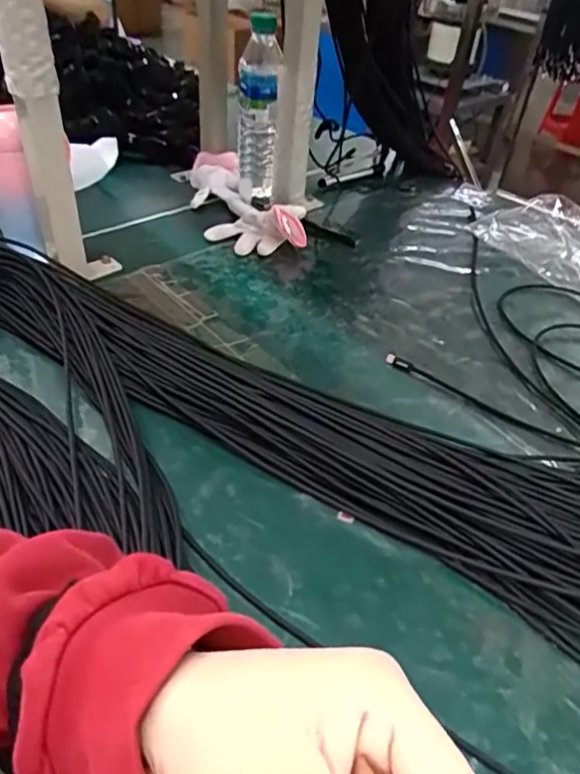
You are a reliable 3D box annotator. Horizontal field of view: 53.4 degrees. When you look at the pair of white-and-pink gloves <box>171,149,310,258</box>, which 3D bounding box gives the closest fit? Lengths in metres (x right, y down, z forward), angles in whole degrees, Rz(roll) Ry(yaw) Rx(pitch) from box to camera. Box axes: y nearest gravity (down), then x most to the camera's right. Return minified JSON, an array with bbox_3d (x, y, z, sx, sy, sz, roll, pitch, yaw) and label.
[{"bbox_3d":[-0.065,-0.256,0.778,0.131,0.045,0.251,-10,44,-18],"label":"pair of white-and-pink gloves"}]

